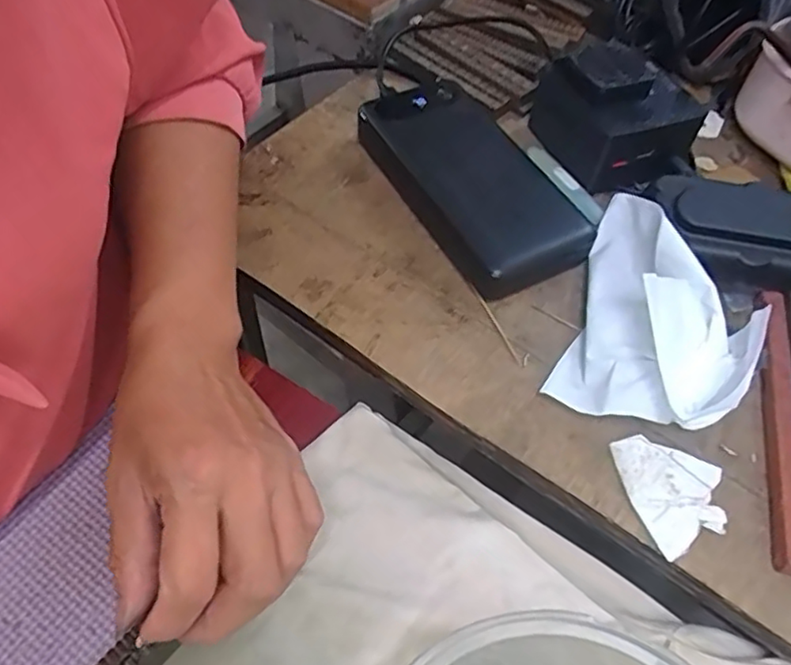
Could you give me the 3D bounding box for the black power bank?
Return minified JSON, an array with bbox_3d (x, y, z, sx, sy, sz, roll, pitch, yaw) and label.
[{"bbox_3d":[0.043,-0.094,0.372,0.072,0.030,0.156,-23,60,-18],"label":"black power bank"}]

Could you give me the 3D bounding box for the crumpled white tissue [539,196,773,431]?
[{"bbox_3d":[0.133,-0.010,0.316,0.084,0.040,0.126,21,59,12],"label":"crumpled white tissue"}]

